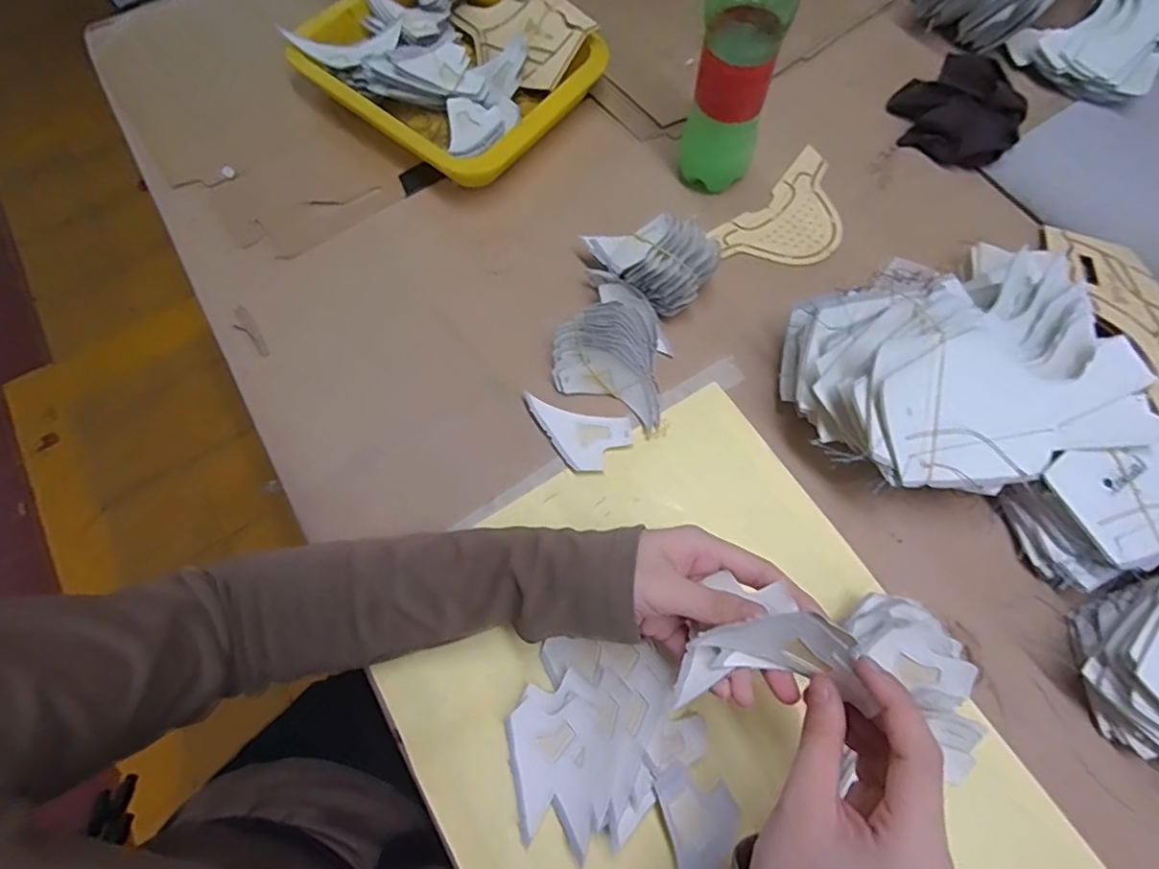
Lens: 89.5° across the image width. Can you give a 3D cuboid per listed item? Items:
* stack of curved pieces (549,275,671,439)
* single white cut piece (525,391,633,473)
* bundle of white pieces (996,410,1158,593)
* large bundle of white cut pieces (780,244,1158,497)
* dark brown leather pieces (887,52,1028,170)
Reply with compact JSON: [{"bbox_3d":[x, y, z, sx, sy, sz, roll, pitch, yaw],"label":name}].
[{"bbox_3d":[0.032,-0.065,0.438,0.091,0.044,0.089,25,72,11],"label":"stack of curved pieces"},{"bbox_3d":[-0.003,0.002,0.429,0.079,0.013,0.045,13,70,6],"label":"single white cut piece"},{"bbox_3d":[0.384,0.029,0.385,0.198,0.052,0.085,-26,71,-8],"label":"bundle of white pieces"},{"bbox_3d":[0.254,-0.048,0.397,0.220,0.094,0.170,-15,70,-4],"label":"large bundle of white cut pieces"},{"bbox_3d":[0.333,-0.286,0.516,0.084,0.042,0.109,-40,73,-12],"label":"dark brown leather pieces"}]

